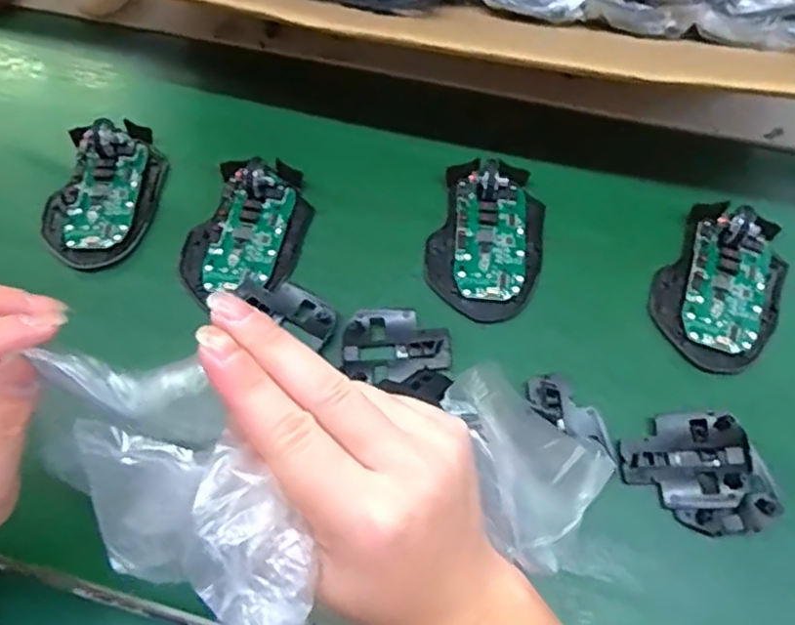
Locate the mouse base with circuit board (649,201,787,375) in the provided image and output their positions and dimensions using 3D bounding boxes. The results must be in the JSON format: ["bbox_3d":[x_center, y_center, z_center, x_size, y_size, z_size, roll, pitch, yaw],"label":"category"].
[{"bbox_3d":[0.203,-0.019,0.403,0.071,0.028,0.099,29,67,16],"label":"mouse base with circuit board"}]

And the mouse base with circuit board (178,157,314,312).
[{"bbox_3d":[-0.102,-0.061,0.435,0.076,0.024,0.111,11,63,8],"label":"mouse base with circuit board"}]

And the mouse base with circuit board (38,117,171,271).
[{"bbox_3d":[-0.203,-0.087,0.449,0.071,0.027,0.109,12,63,8],"label":"mouse base with circuit board"}]

